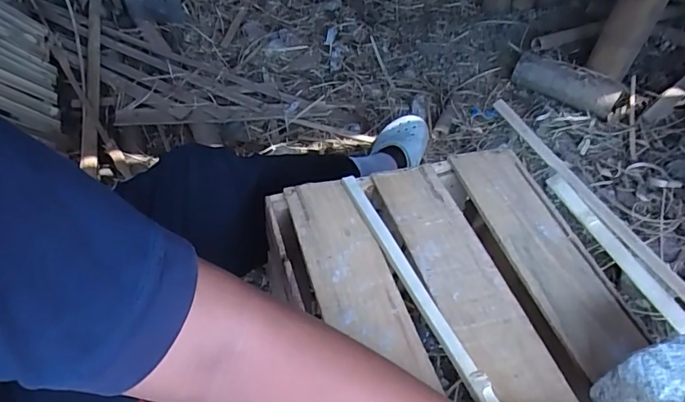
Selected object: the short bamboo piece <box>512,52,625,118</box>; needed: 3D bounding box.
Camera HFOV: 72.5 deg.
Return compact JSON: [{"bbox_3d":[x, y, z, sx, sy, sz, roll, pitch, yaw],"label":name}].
[{"bbox_3d":[0.586,-0.312,1.232,0.262,0.085,0.087,26,54,18],"label":"short bamboo piece"}]

